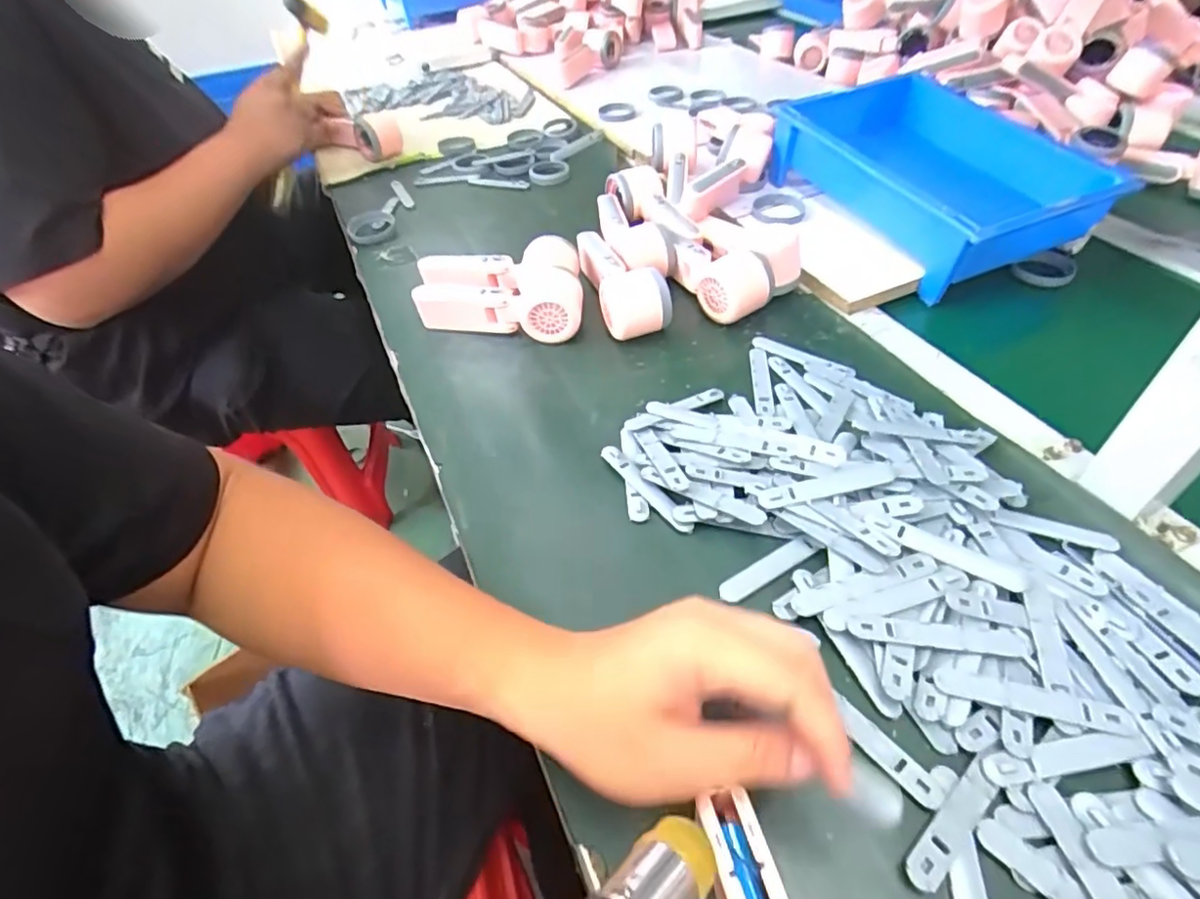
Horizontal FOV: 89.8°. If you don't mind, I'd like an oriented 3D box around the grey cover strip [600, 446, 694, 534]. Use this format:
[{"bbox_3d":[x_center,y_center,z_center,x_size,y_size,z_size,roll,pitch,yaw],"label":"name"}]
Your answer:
[{"bbox_3d":[0.033,0.029,0.449,0.014,0.009,0.096,-31,52,-21],"label":"grey cover strip"}]

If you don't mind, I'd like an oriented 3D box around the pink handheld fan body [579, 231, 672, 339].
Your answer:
[{"bbox_3d":[0.022,-0.177,0.626,0.065,0.050,0.158,-14,48,-7],"label":"pink handheld fan body"}]

